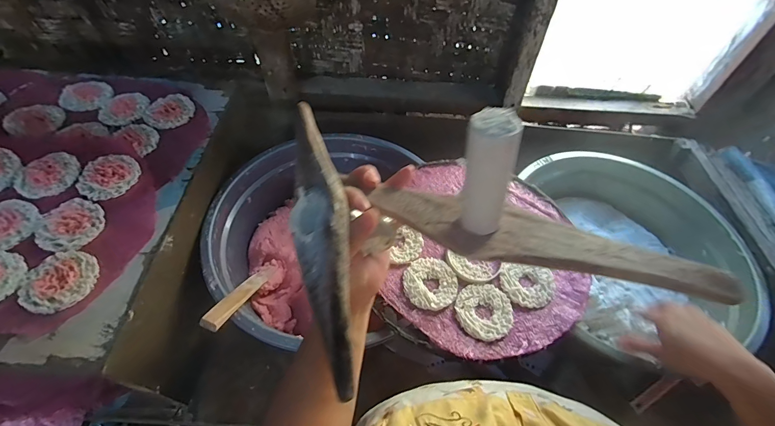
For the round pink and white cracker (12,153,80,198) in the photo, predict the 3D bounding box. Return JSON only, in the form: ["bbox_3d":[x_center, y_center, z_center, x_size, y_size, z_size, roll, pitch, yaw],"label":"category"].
[{"bbox_3d":[-0.493,-0.056,0.518,0.079,0.011,0.078,2,54,-2],"label":"round pink and white cracker"}]

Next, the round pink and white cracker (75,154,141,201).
[{"bbox_3d":[-0.411,-0.054,0.527,0.079,0.016,0.079,2,54,-2],"label":"round pink and white cracker"}]

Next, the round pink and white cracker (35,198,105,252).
[{"bbox_3d":[-0.428,0.015,0.480,0.076,0.005,0.077,2,54,-2],"label":"round pink and white cracker"}]

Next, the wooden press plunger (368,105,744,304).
[{"bbox_3d":[0.111,-0.001,0.246,0.241,0.105,0.057,17,55,9],"label":"wooden press plunger"}]

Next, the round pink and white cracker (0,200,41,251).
[{"bbox_3d":[-0.516,0.016,0.478,0.085,0.006,0.077,24,56,14],"label":"round pink and white cracker"}]

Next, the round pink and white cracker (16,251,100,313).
[{"bbox_3d":[-0.401,0.081,0.435,0.080,0.006,0.078,2,54,-2],"label":"round pink and white cracker"}]

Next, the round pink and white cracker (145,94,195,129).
[{"bbox_3d":[-0.383,-0.180,0.625,0.079,0.007,0.082,-34,62,-25],"label":"round pink and white cracker"}]

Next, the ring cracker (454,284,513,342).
[{"bbox_3d":[0.136,0.138,0.500,0.077,0.005,0.079,2,54,-2],"label":"ring cracker"}]

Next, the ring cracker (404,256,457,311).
[{"bbox_3d":[0.063,0.101,0.521,0.078,0.008,0.080,-2,54,-5],"label":"ring cracker"}]

